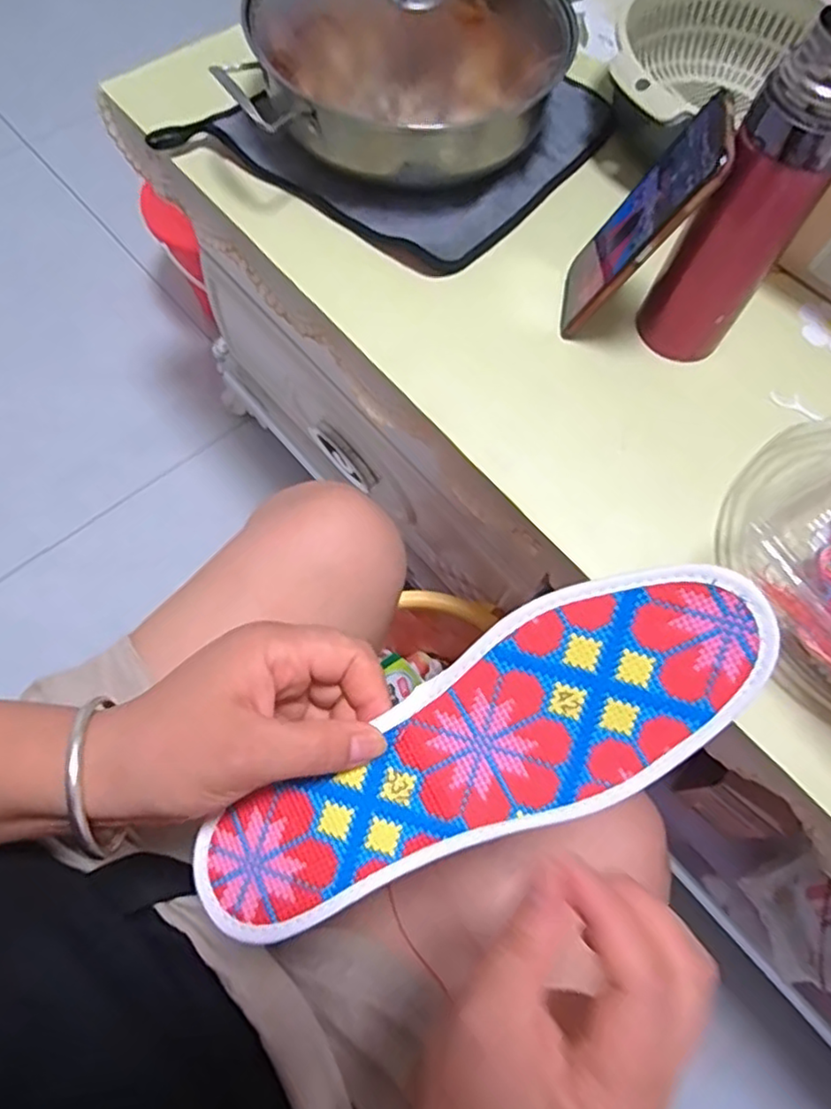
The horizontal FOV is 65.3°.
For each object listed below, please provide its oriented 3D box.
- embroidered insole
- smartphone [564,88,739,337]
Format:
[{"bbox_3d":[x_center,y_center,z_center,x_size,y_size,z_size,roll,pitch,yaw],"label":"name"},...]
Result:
[{"bbox_3d":[0.025,0.085,0.262,0.242,0.015,0.080,-33,86,6],"label":"embroidered insole"},{"bbox_3d":[0.156,-0.231,0.457,0.010,0.165,0.078,17,66,-17],"label":"smartphone"}]

